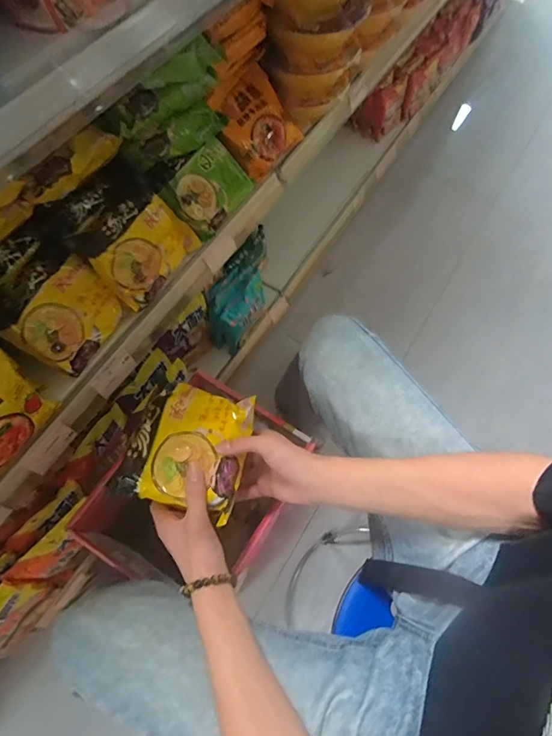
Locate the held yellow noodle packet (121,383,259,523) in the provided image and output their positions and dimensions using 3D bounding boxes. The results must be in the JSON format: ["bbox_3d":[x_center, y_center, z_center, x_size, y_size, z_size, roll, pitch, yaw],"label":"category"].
[{"bbox_3d":[-0.100,0.089,0.498,0.128,0.036,0.143,12,67,2],"label":"held yellow noodle packet"}]

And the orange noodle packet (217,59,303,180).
[{"bbox_3d":[-0.031,-0.409,0.709,0.133,0.038,0.133,-51,118,-18],"label":"orange noodle packet"}]

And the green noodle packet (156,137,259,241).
[{"bbox_3d":[-0.099,-0.284,0.658,0.098,0.025,0.142,45,65,-32],"label":"green noodle packet"}]

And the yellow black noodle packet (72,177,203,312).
[{"bbox_3d":[-0.187,-0.175,0.593,0.045,0.132,0.161,13,63,43],"label":"yellow black noodle packet"}]

